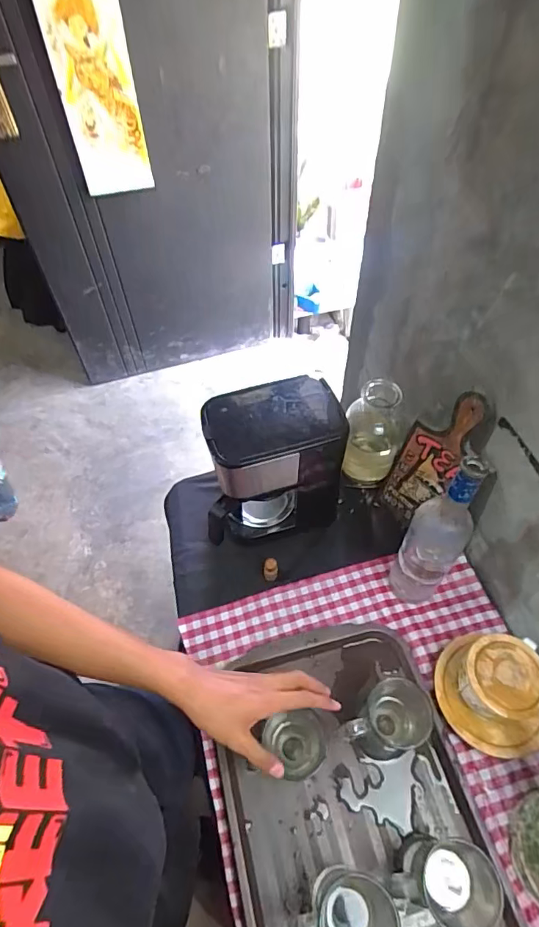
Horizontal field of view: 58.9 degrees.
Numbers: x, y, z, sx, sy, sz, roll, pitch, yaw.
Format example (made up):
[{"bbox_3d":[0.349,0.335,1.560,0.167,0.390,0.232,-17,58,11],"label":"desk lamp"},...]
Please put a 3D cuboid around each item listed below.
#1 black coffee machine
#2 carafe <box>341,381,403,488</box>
[{"bbox_3d":[0.014,0.006,0.781,0.246,0.265,0.149,-16,55,-10],"label":"black coffee machine"},{"bbox_3d":[0.187,-0.054,0.860,0.096,0.191,0.103,11,55,9],"label":"carafe"}]

